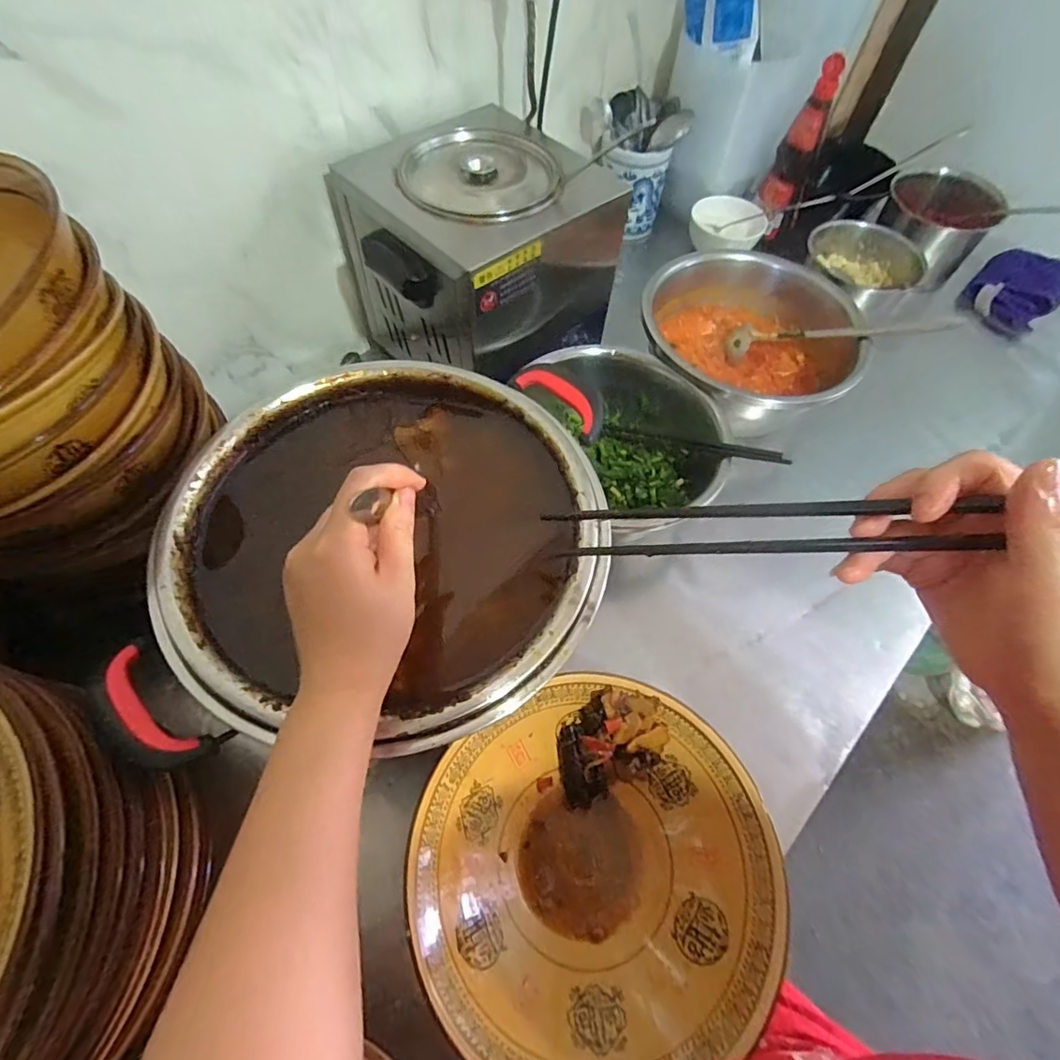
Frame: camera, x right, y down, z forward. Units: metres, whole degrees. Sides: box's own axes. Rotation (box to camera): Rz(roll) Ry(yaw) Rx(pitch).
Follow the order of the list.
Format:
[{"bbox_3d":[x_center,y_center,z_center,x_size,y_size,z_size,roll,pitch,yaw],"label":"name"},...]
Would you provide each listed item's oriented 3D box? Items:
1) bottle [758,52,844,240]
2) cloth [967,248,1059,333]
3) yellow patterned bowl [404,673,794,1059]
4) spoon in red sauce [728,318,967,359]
[{"bbox_3d":[0.380,-0.536,0.762,0.057,0.191,0.065,24,62,10],"label":"bottle"},{"bbox_3d":[0.705,-0.354,0.776,0.042,0.095,0.114,-4,45,-46],"label":"cloth"},{"bbox_3d":[0.044,0.235,0.380,0.235,0.068,0.226,2,61,-3],"label":"yellow patterned bowl"},{"bbox_3d":[0.344,-0.223,0.610,0.228,0.022,0.042,9,57,34],"label":"spoon in red sauce"}]

